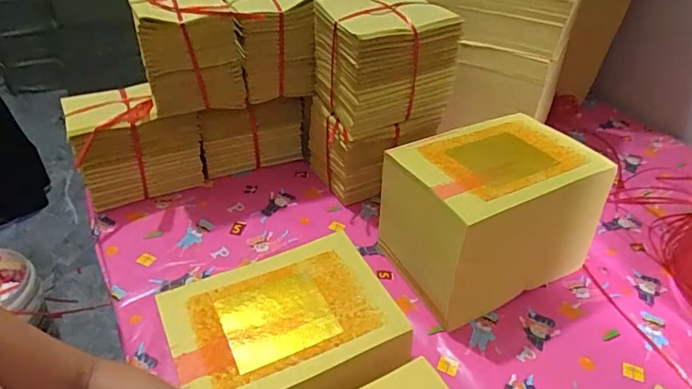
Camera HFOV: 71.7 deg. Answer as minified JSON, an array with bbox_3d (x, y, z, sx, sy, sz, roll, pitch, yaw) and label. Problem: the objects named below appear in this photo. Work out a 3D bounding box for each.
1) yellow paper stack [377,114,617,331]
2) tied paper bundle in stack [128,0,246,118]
[{"bbox_3d":[0.178,0.022,0.613,0.228,0.165,0.175,-15,42,-21],"label":"yellow paper stack"},{"bbox_3d":[-0.219,-0.199,0.668,0.124,0.146,0.152,-13,42,-19],"label":"tied paper bundle in stack"}]

